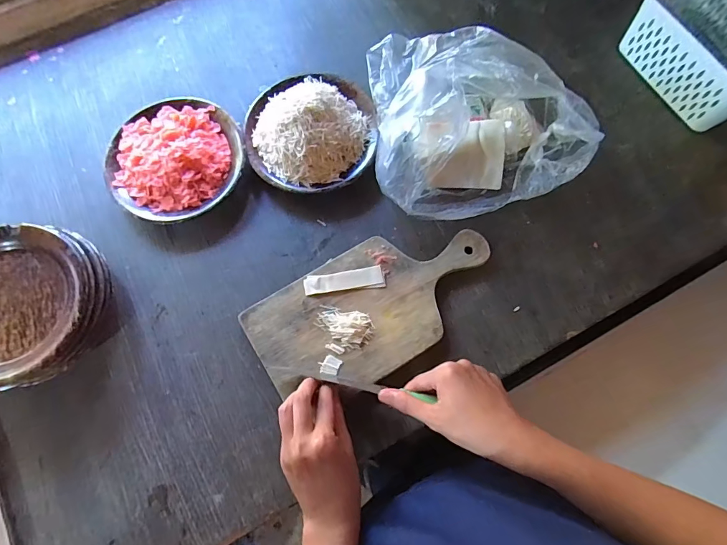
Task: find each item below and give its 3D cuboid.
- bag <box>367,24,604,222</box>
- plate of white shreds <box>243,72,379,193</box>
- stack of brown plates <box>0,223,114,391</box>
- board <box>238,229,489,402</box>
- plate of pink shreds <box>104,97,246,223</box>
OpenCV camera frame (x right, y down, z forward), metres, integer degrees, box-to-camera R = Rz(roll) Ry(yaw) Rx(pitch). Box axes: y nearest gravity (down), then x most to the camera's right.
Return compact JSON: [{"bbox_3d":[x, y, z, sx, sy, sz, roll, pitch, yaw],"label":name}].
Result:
[{"bbox_3d":[0.145,-0.205,0.518,0.256,0.130,0.237,-3,73,-1],"label":"bag"},{"bbox_3d":[-0.072,-0.199,0.548,0.177,0.073,0.178,0,73,0],"label":"plate of white shreds"},{"bbox_3d":[-0.403,0.042,0.480,0.190,0.069,0.181,1,73,0],"label":"stack of brown plates"},{"bbox_3d":[0.016,0.040,0.506,0.305,0.018,0.153,-30,75,-9],"label":"board"},{"bbox_3d":[-0.258,-0.159,0.551,0.180,0.047,0.179,0,73,0],"label":"plate of pink shreds"}]

